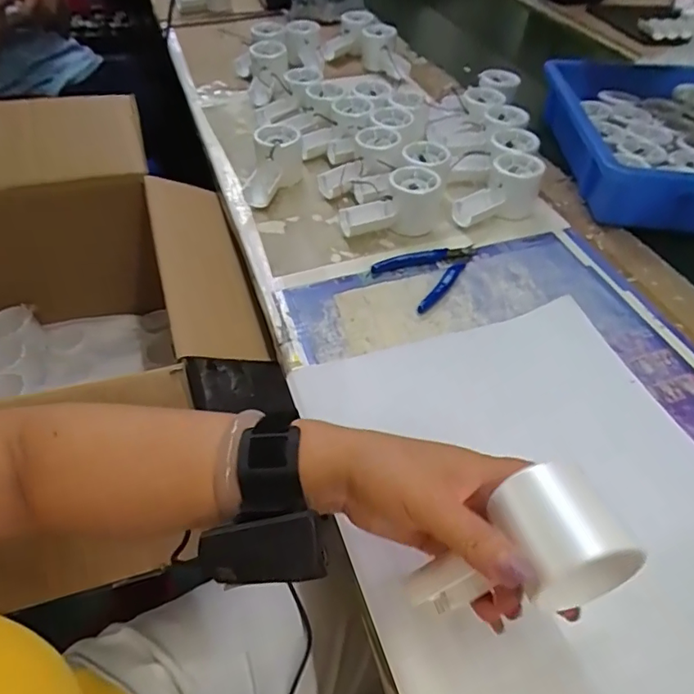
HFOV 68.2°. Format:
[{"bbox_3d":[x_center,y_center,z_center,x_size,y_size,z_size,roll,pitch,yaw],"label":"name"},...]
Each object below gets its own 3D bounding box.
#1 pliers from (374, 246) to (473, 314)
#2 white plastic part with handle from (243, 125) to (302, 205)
[{"bbox_3d":[0.093,-0.086,0.550,0.112,0.012,0.078,-30,56,-26],"label":"pliers"},{"bbox_3d":[-0.091,-0.222,0.635,0.055,0.057,0.112,9,49,6],"label":"white plastic part with handle"}]

